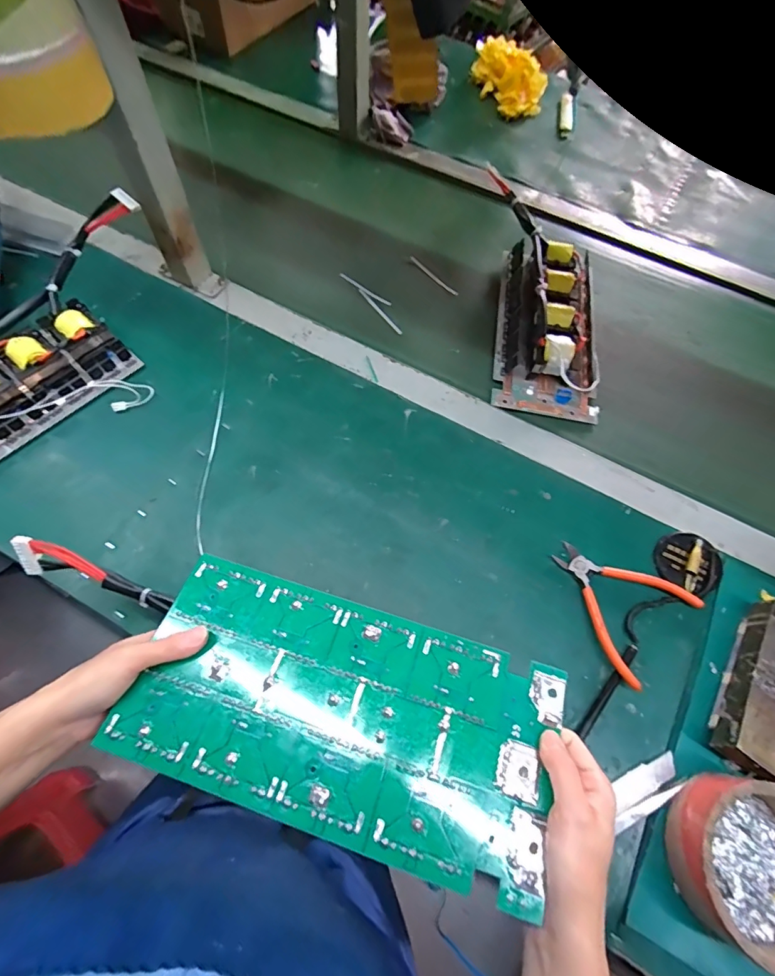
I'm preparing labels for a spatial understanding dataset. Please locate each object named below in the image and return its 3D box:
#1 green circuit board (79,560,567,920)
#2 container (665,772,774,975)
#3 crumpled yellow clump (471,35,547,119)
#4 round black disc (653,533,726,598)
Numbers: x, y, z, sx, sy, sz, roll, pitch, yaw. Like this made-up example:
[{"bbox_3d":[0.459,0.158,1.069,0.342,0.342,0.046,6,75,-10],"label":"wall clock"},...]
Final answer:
[{"bbox_3d":[-0.031,0.148,0.305,0.275,0.004,0.136,16,58,7],"label":"green circuit board"},{"bbox_3d":[0.305,0.310,0.372,0.117,0.051,0.122,25,66,9],"label":"container"},{"bbox_3d":[0.236,-0.795,0.875,0.096,0.071,0.165,-20,67,-12],"label":"crumpled yellow clump"},{"bbox_3d":[0.337,0.083,0.499,0.071,0.017,0.066,1,65,-2],"label":"round black disc"}]

